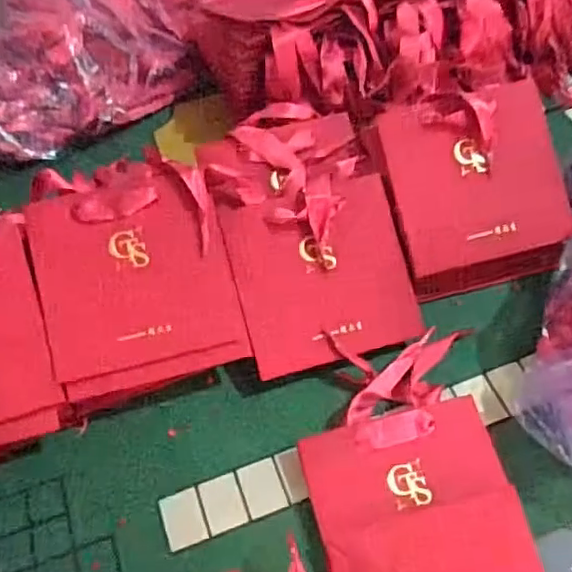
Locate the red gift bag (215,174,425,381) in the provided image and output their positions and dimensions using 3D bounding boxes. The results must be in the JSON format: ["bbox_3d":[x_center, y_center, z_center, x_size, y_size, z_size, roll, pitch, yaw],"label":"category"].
[{"bbox_3d":[0.030,-0.012,0.499,0.140,0.018,0.144,-15,84,-7],"label":"red gift bag"}]

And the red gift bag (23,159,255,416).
[{"bbox_3d":[-0.116,-0.007,0.476,0.144,0.017,0.178,-13,90,-11],"label":"red gift bag"}]

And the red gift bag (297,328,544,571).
[{"bbox_3d":[0.089,0.134,0.452,0.142,0.026,0.197,-9,56,-3],"label":"red gift bag"}]

